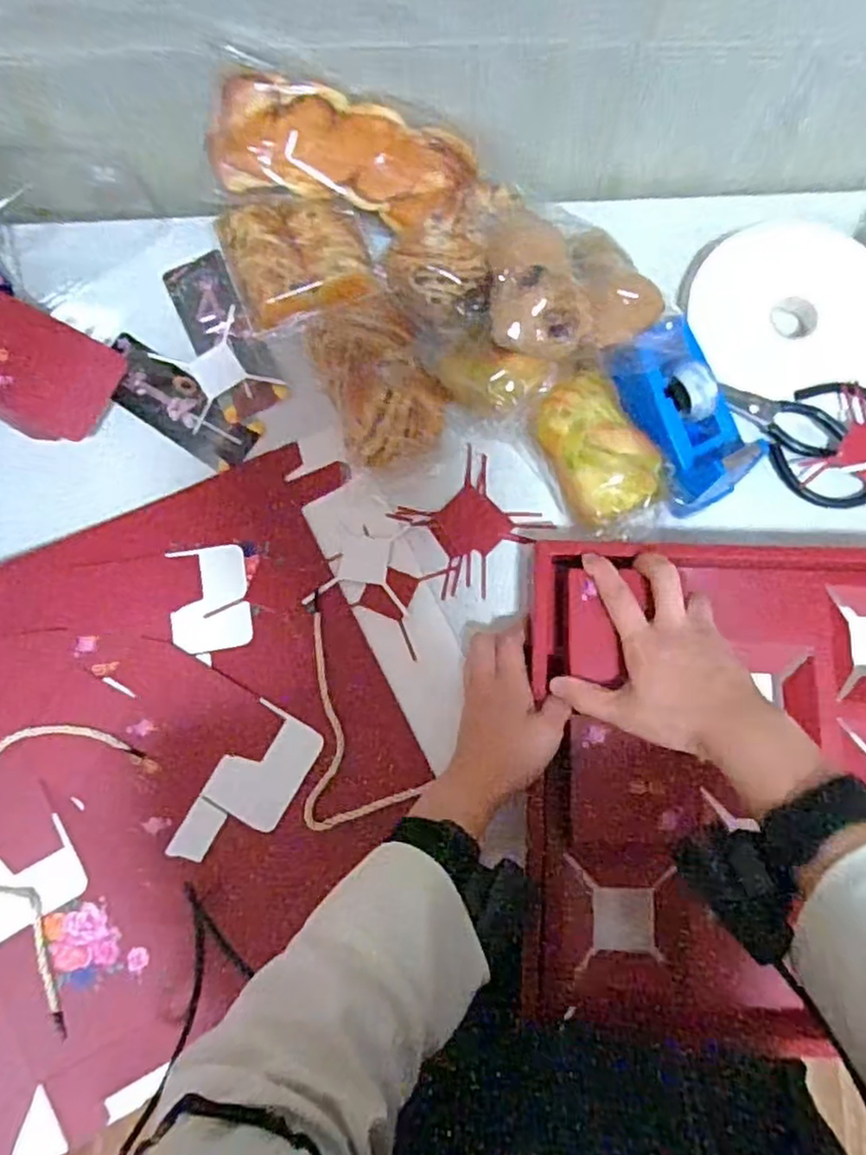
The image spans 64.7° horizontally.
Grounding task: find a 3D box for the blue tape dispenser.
[{"bbox_3d":[0.191,-0.119,0.519,0.063,0.054,0.143,-31,99,-8],"label":"blue tape dispenser"}]

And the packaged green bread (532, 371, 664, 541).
[{"bbox_3d":[0.129,-0.092,0.546,0.077,0.060,0.128,-30,80,-4],"label":"packaged green bread"}]

